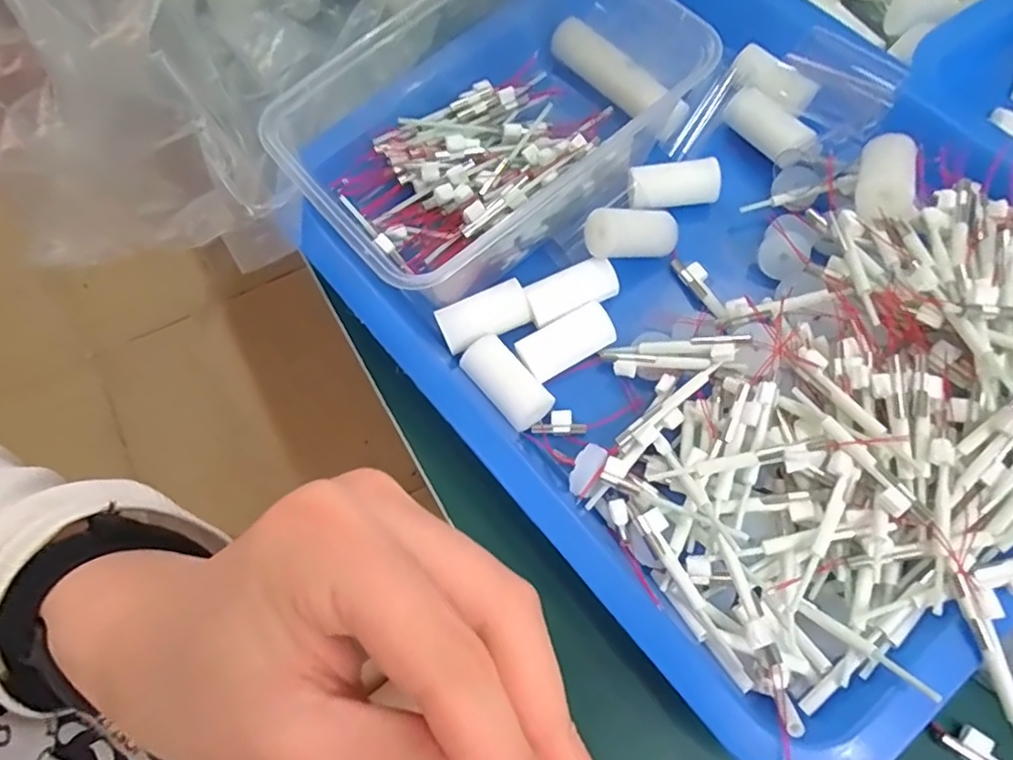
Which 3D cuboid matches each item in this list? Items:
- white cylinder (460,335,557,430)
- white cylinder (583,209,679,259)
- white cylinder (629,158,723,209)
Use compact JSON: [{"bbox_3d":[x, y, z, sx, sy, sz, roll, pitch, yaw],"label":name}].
[{"bbox_3d":[0.000,0.001,0.261,0.019,0.015,0.041,-38,71,-16],"label":"white cylinder"},{"bbox_3d":[0.056,-0.066,0.271,0.045,0.017,0.017,-4,64,-22],"label":"white cylinder"},{"bbox_3d":[0.079,-0.090,0.289,0.042,0.019,0.015,-4,65,-2],"label":"white cylinder"}]

